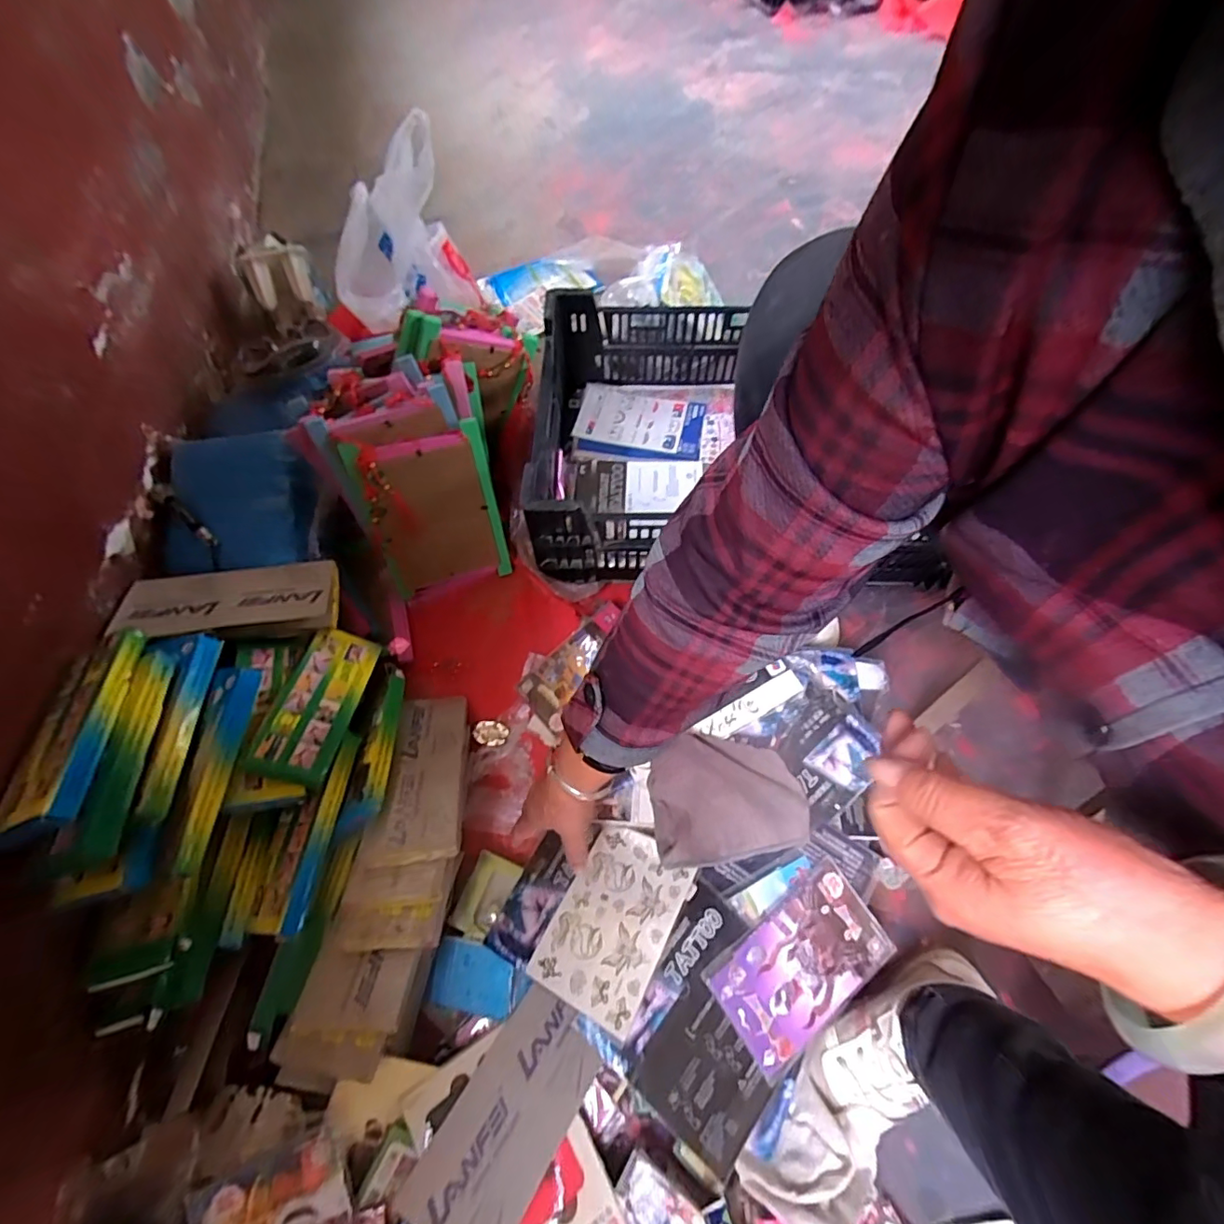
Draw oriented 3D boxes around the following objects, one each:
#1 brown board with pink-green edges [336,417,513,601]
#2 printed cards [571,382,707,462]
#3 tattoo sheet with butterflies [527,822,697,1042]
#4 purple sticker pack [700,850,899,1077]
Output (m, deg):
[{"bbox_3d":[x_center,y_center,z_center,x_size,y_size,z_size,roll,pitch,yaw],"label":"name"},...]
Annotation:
[{"bbox_3d":[-0.223,-0.122,0.670,0.151,0.208,0.014,-16,45,-13],"label":"brown board with pink-green edges"},{"bbox_3d":[0.044,-0.302,0.832,0.197,0.011,0.137,11,63,7],"label":"printed cards"},{"bbox_3d":[0.002,0.290,0.507,0.111,0.005,0.157,9,48,34],"label":"tattoo sheet with butterflies"},{"bbox_3d":[0.178,0.326,0.495,0.171,0.007,0.101,-31,79,-19],"label":"purple sticker pack"}]

